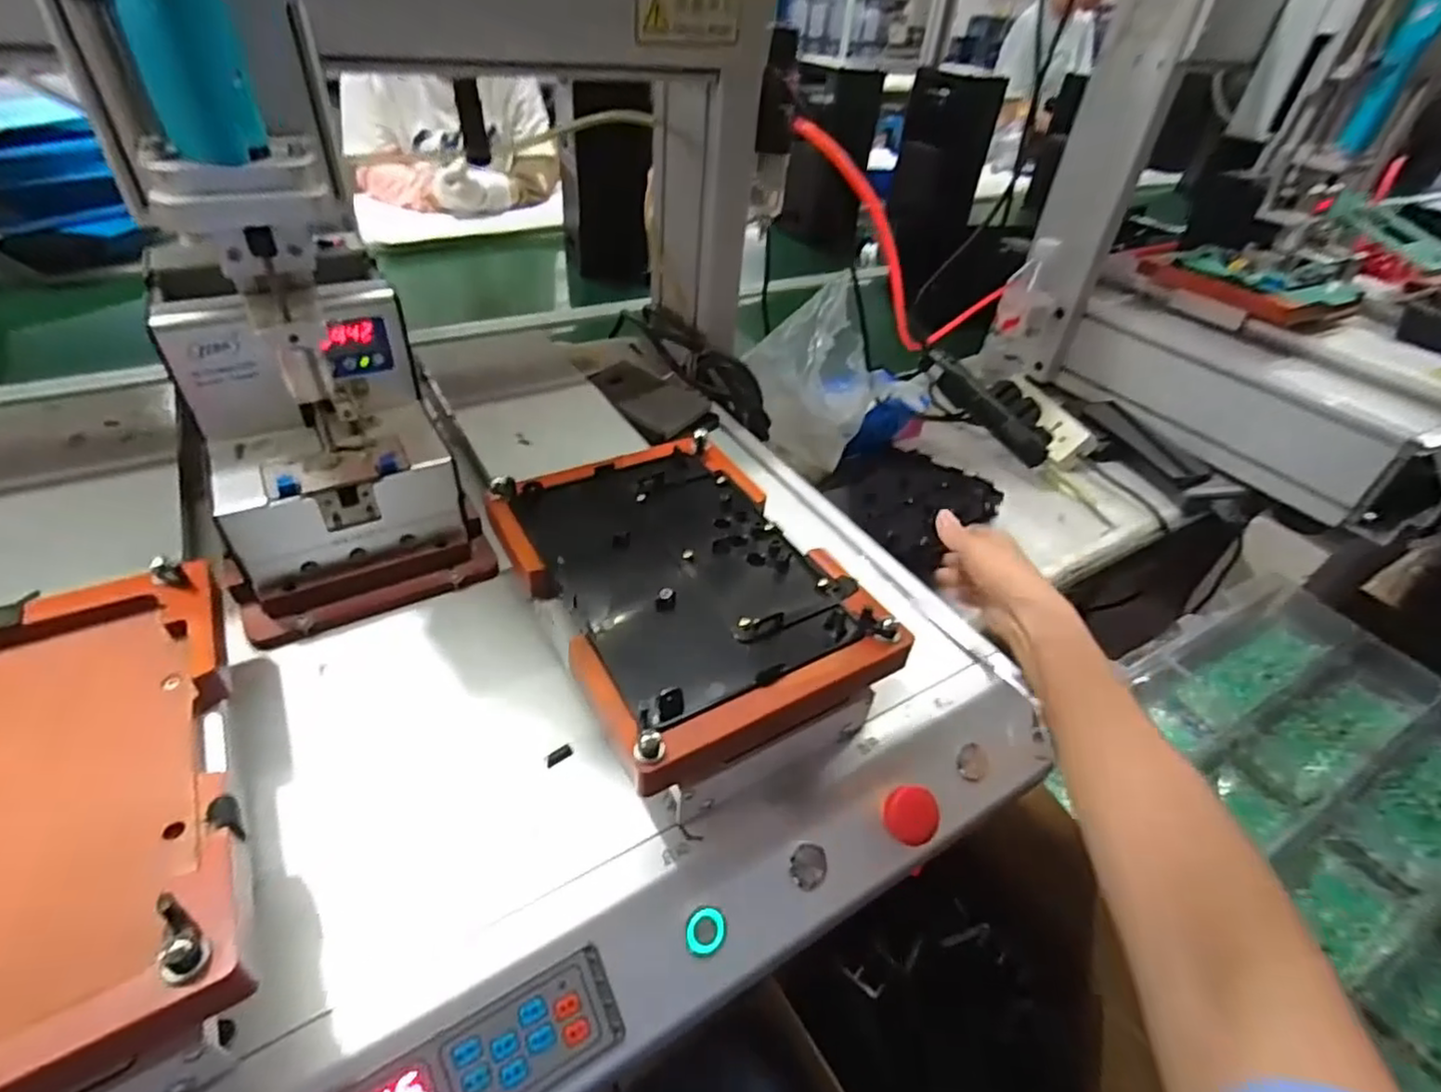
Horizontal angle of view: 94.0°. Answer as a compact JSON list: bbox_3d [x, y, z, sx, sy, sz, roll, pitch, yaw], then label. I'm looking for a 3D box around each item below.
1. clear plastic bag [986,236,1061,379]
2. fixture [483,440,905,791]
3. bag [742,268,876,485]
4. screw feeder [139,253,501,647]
[{"bbox_3d":[0.424,-0.326,0.938,0.072,0.170,0.062,21,42,16],"label":"clear plastic bag"},{"bbox_3d":[-0.019,0.018,0.377,0.157,0.036,0.214,-18,46,-27],"label":"fixture"},{"bbox_3d":[0.101,-0.168,0.730,0.112,0.178,0.127,33,47,28],"label":"bag"},{"bbox_3d":[-0.254,-0.080,0.424,0.143,0.163,0.201,-20,48,-25],"label":"screw feeder"}]

